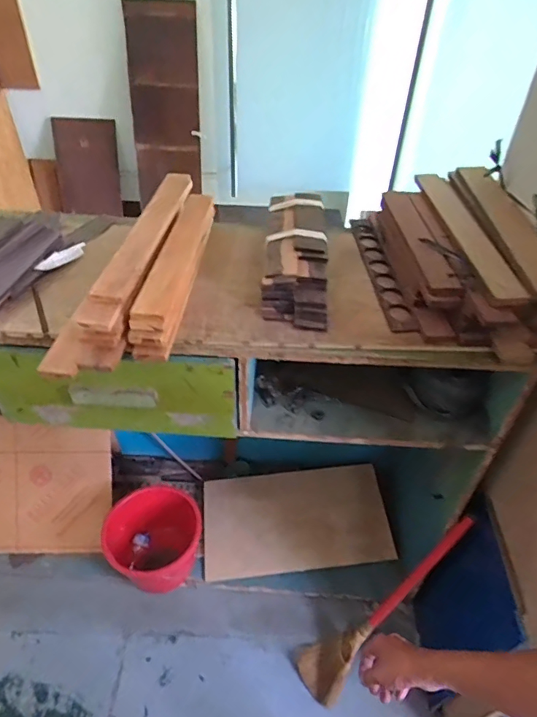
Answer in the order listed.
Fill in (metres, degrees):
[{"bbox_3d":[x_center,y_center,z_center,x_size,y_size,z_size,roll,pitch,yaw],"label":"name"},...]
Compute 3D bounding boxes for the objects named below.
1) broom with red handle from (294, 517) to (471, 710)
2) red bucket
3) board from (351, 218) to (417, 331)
[{"bbox_3d":[0.311,0.659,1.223,0.096,0.661,0.134,16,29,-41],"label":"broom with red handle"},{"bbox_3d":[-0.335,0.567,1.428,0.278,0.229,0.273,2,42,-1],"label":"red bucket"},{"bbox_3d":[0.225,-0.186,0.964,0.050,0.020,0.405,-1,42,-5],"label":"board"}]

